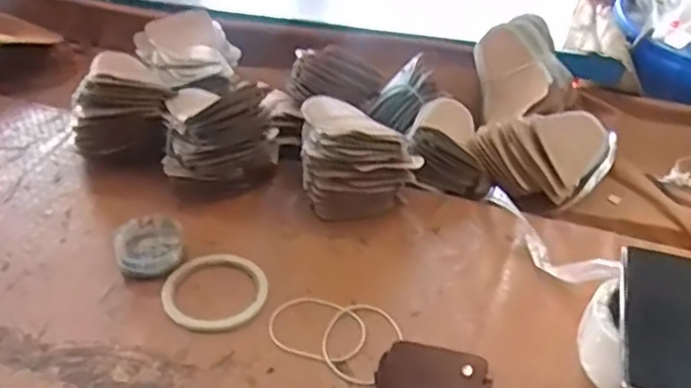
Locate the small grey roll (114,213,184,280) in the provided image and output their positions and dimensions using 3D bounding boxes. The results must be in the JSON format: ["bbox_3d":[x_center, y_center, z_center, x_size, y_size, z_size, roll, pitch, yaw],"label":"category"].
[{"bbox_3d":[-0.190,0.048,0.643,0.063,0.028,0.076,-7,38,-12],"label":"small grey roll"}]

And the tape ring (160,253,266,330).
[{"bbox_3d":[-0.119,0.087,0.612,0.090,0.006,0.096,1,37,-1],"label":"tape ring"}]

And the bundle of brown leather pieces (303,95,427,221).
[{"bbox_3d":[0.012,-0.051,0.737,0.123,0.087,0.142,-3,37,-6],"label":"bundle of brown leather pieces"}]

